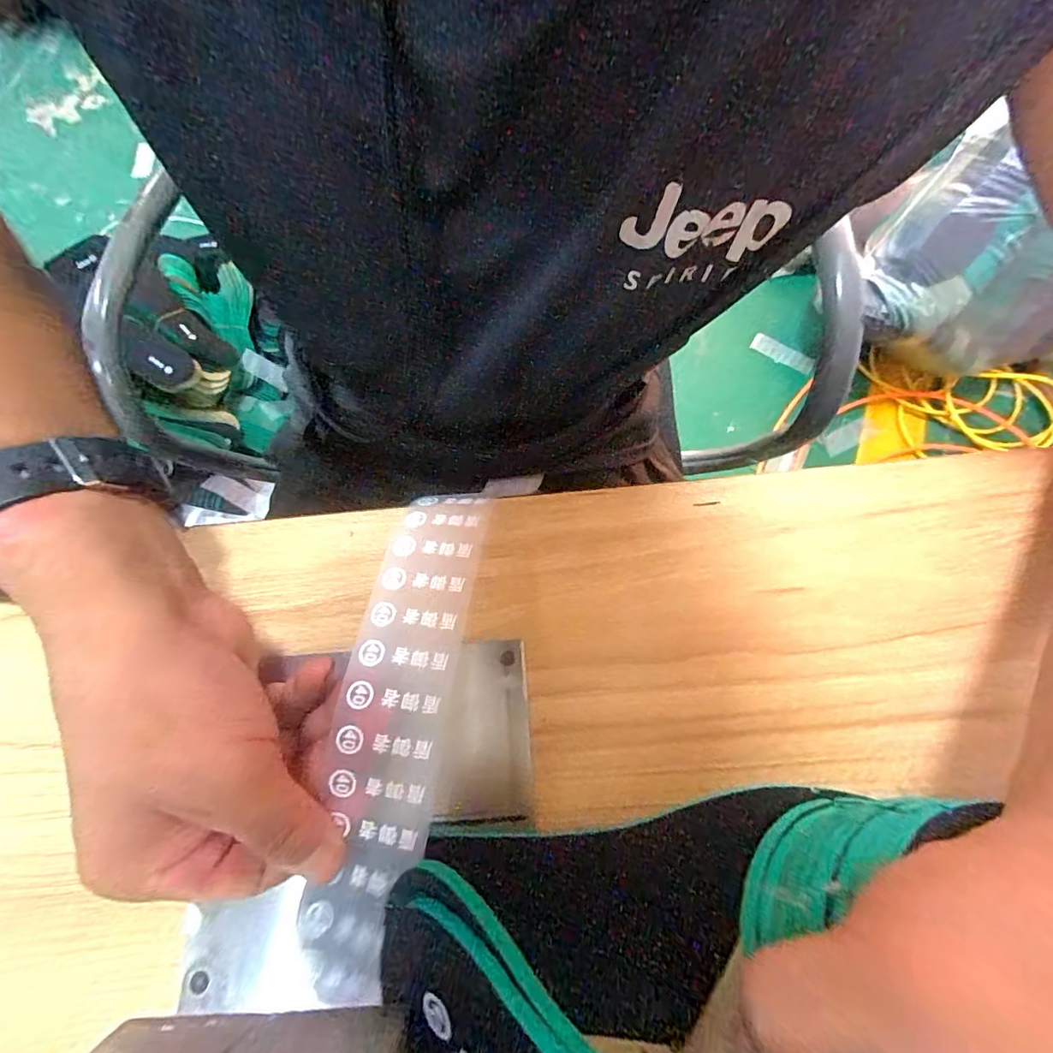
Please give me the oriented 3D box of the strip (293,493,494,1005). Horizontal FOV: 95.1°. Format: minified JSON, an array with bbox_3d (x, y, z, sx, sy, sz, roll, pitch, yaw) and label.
[{"bbox_3d":[-0.052,0.072,0.198,0.043,0.023,0.192,9,72,3],"label":"strip"}]

